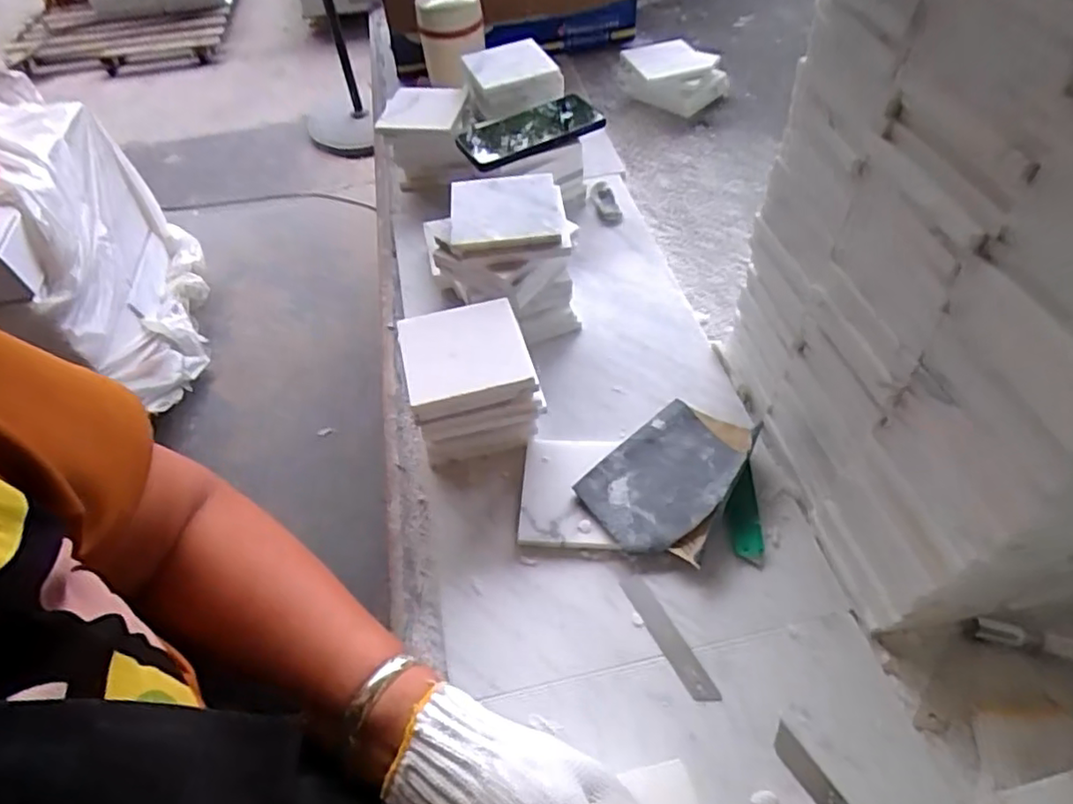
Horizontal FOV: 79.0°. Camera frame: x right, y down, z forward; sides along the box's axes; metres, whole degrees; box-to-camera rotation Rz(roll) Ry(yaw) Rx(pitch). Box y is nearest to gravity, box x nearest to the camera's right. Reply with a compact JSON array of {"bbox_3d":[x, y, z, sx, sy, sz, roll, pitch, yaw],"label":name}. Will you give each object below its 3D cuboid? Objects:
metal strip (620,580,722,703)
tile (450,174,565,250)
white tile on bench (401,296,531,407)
[{"bbox_3d":[0.097,0.175,0.482,0.018,0.004,0.102,-25,54,-15],"label":"metal strip"},{"bbox_3d":[-0.028,-0.178,0.613,0.105,0.018,0.101,-6,53,0],"label":"tile"},{"bbox_3d":[-0.062,-0.046,0.547,0.101,0.010,0.103,-14,54,-6],"label":"white tile on bench"}]

